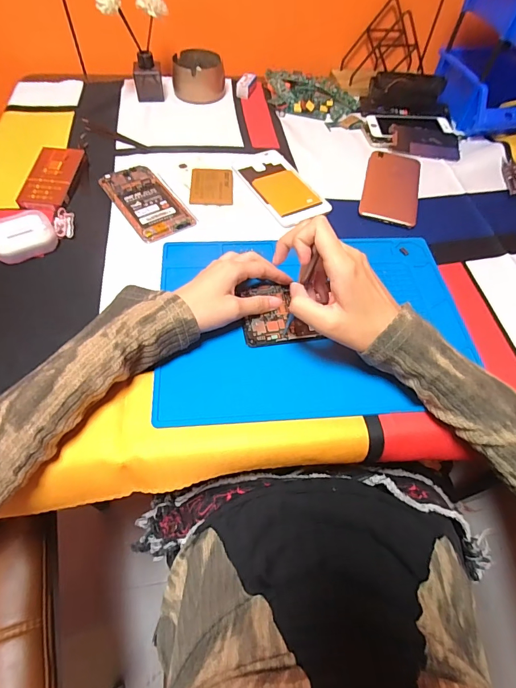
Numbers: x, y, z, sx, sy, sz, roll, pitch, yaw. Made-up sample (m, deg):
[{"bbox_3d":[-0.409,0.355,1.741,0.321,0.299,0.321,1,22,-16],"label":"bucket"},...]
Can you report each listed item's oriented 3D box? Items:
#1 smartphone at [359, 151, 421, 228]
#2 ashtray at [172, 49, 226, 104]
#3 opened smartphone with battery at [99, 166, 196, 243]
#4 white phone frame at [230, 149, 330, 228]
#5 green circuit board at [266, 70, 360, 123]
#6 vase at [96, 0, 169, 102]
[{"bbox_3d":[0.187,-0.221,0.528,0.076,0.006,0.154,14,58,5],"label":"smartphone"},{"bbox_3d":[-0.100,-0.451,0.640,0.086,0.047,0.088,-4,58,-6],"label":"ashtray"},{"bbox_3d":[-0.143,-0.183,0.483,0.069,0.006,0.136,-30,64,-20],"label":"opened smartphone with battery"},{"bbox_3d":[0.028,-0.221,0.522,0.083,0.007,0.157,-24,62,-18],"label":"white phone frame"},{"bbox_3d":[0.089,-0.418,0.641,0.157,0.025,0.091,11,58,4],"label":"green circuit board"},{"bbox_3d":[-0.177,-0.448,0.569,0.052,0.146,0.095,23,59,11],"label":"vase"}]

